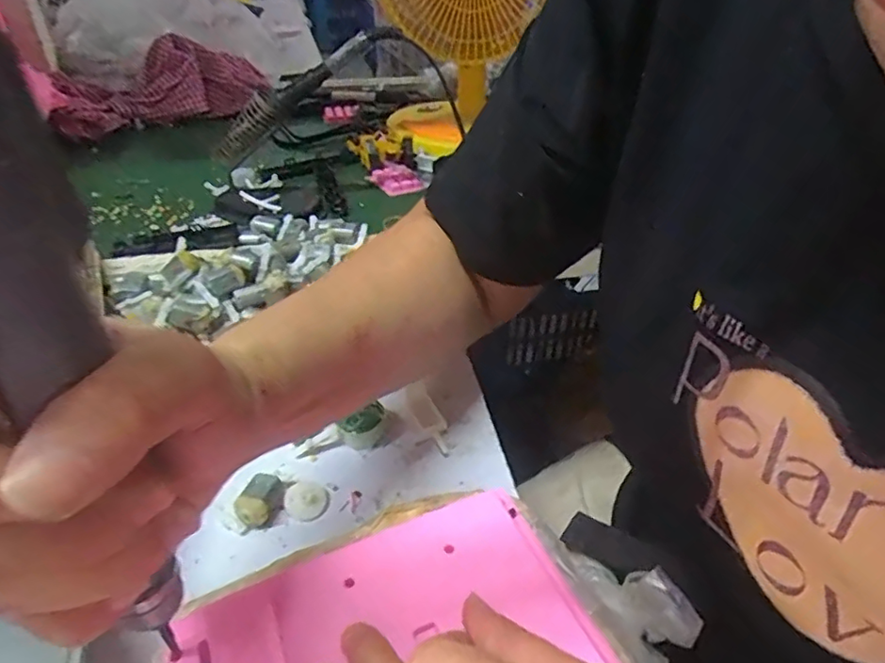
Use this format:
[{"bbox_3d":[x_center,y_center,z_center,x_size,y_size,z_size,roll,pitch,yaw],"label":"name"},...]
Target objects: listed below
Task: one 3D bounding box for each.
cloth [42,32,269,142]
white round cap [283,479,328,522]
[{"bbox_3d":[-0.416,-0.363,0.862,0.282,0.092,0.146,-24,44,-29],"label":"cloth"},{"bbox_3d":[-0.079,0.097,0.345,0.023,0.007,0.023,-1,37,0],"label":"white round cap"}]

